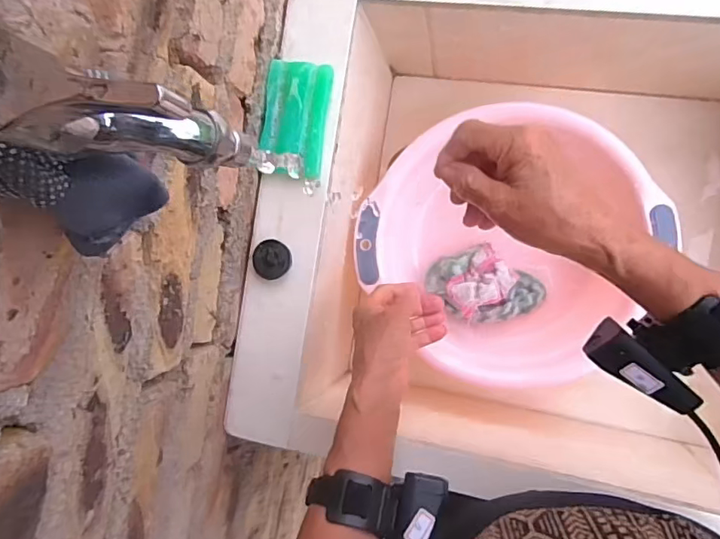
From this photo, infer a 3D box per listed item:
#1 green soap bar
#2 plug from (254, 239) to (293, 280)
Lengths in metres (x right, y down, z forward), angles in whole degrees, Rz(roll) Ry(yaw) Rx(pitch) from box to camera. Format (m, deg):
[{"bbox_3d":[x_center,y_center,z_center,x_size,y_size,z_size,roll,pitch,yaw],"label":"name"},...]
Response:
[{"bbox_3d":[-0.059,-0.141,0.485,0.059,0.017,0.101,9,92,10],"label":"green soap bar"},{"bbox_3d":[-0.083,-0.009,0.490,0.032,0.016,0.036,25,95,9],"label":"plug"}]

